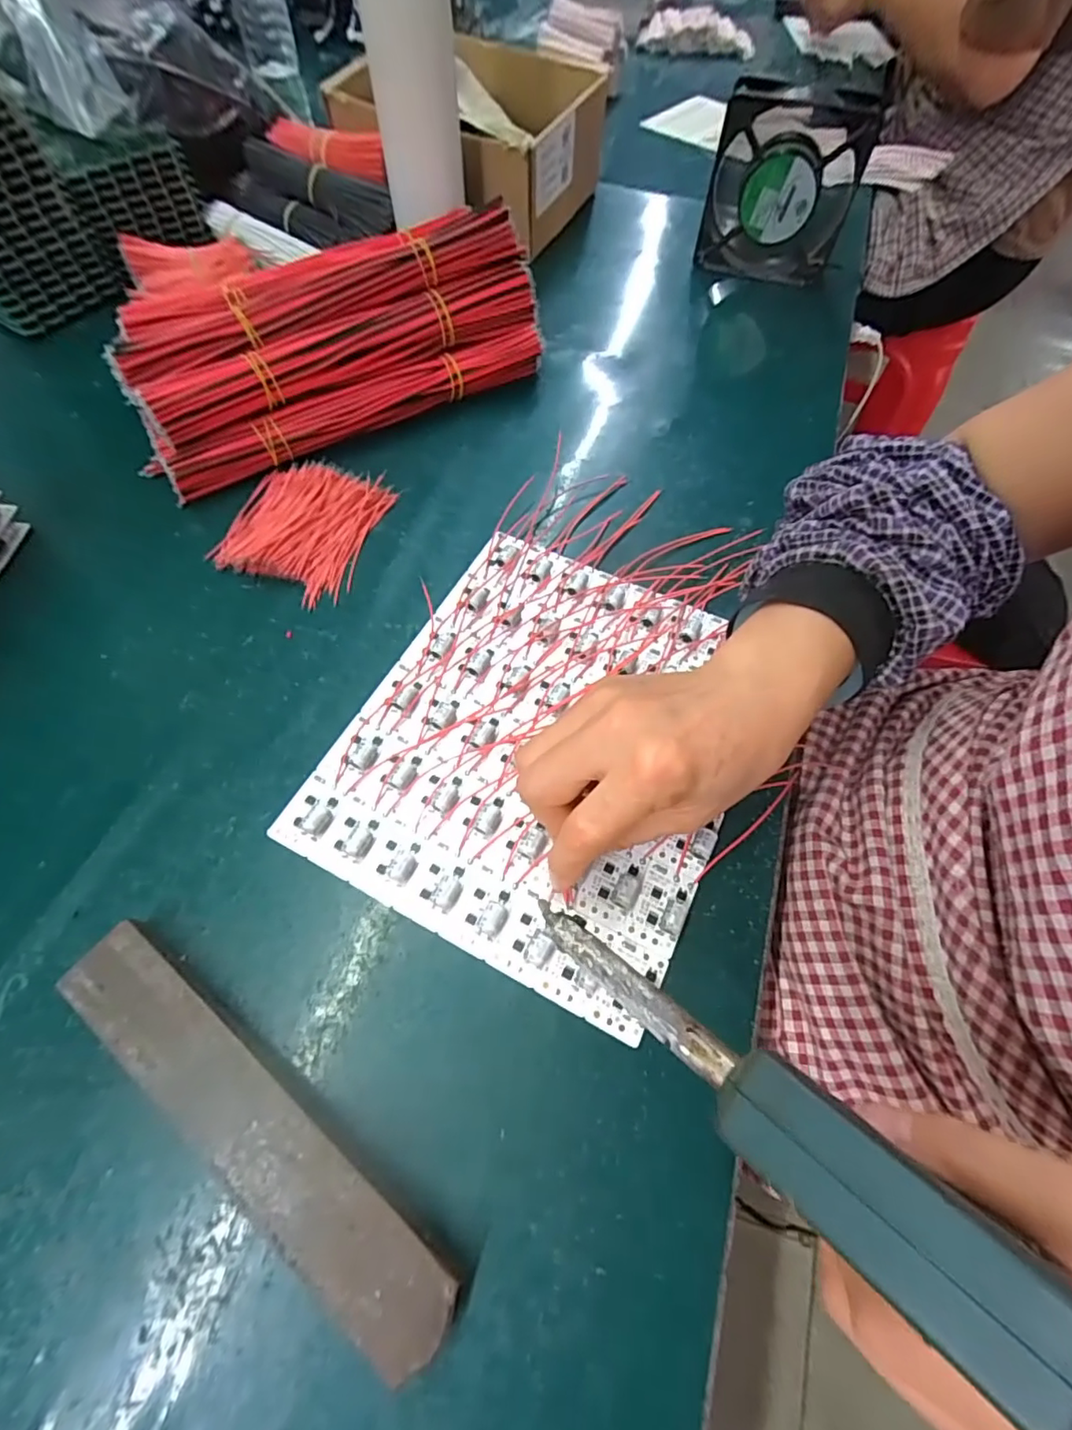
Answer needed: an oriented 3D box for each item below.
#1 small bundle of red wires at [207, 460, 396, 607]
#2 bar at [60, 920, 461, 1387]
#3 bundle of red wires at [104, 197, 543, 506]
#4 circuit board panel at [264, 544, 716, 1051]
[{"bbox_3d":[-0.160,-0.129,0.377,0.096,0.014,0.106,12,62,6],"label":"small bundle of red wires"},{"bbox_3d":[-0.113,0.160,0.222,0.197,0.018,0.037,33,66,15],"label":"bar"},{"bbox_3d":[-0.143,-0.276,0.412,0.293,0.089,0.107,-28,66,-15],"label":"bundle of red wires"},{"bbox_3d":[0.007,0.006,0.310,0.199,0.012,0.236,25,64,12],"label":"circuit board panel"}]

